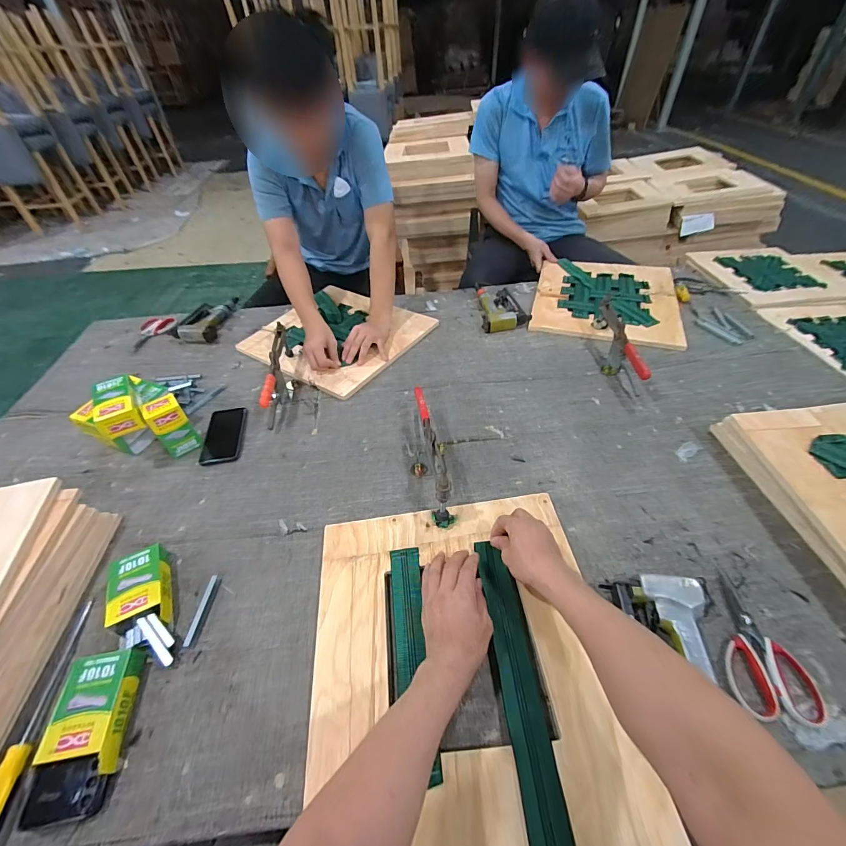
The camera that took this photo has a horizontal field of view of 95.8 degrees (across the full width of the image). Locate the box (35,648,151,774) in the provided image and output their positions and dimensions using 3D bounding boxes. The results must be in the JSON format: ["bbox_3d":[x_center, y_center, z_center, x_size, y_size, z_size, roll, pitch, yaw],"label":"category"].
[{"bbox_3d":[-0.425,0.369,0.490,0.086,0.036,0.130,-9,46,-5],"label":"box"}]

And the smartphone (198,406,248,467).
[{"bbox_3d":[-0.442,0.024,0.852,0.085,0.007,0.169,-10,46,-7],"label":"smartphone"}]

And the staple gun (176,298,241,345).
[{"bbox_3d":[-0.666,-0.319,1.178,0.127,0.038,0.230,0,46,3],"label":"staple gun"}]

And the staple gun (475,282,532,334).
[{"bbox_3d":[0.236,-0.356,1.138,0.132,0.052,0.260,-2,46,2],"label":"staple gun"}]

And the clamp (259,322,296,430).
[{"bbox_3d":[-0.350,-0.121,0.918,0.040,0.106,0.277,-7,46,-3],"label":"clamp"}]

